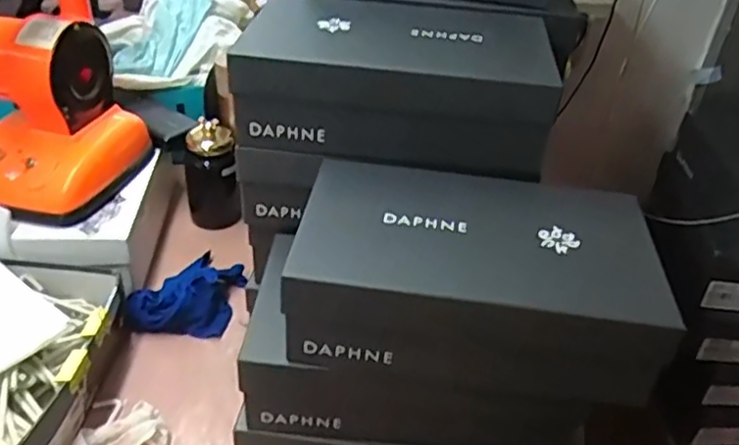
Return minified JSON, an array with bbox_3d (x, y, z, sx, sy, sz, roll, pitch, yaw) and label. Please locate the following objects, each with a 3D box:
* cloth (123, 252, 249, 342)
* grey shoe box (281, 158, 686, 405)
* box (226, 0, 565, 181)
[{"bbox_3d":[-0.232,0.087,0.865,0.119,0.045,0.164,8,36,4],"label":"cloth"},{"bbox_3d":[0.088,0.047,0.578,0.284,0.105,0.176,9,37,5],"label":"grey shoe box"},{"bbox_3d":[0.029,-0.149,0.675,0.292,0.101,0.183,7,36,3],"label":"box"}]

